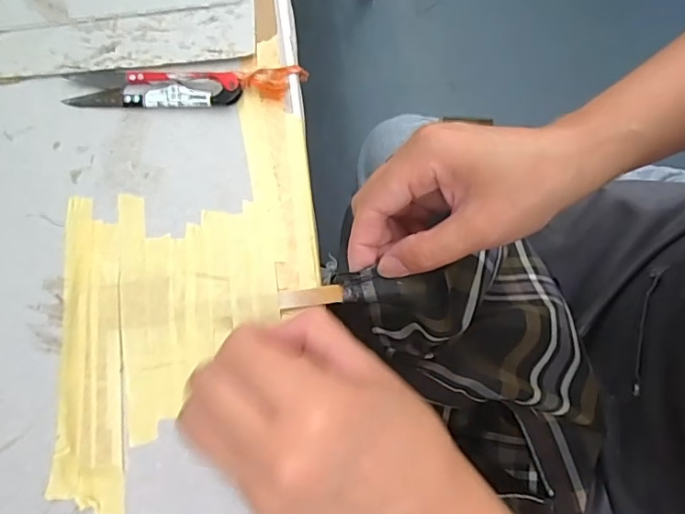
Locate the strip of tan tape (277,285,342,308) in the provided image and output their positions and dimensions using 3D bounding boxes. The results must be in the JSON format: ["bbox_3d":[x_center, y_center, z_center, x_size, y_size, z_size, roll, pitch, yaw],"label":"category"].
[{"bbox_3d":[-0.017,0.021,0.272,0.033,0.005,0.010,-6,73,0],"label":"strip of tan tape"}]

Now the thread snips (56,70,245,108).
[{"bbox_3d":[-0.113,-0.101,0.304,0.104,0.009,0.024,2,73,1],"label":"thread snips"}]

